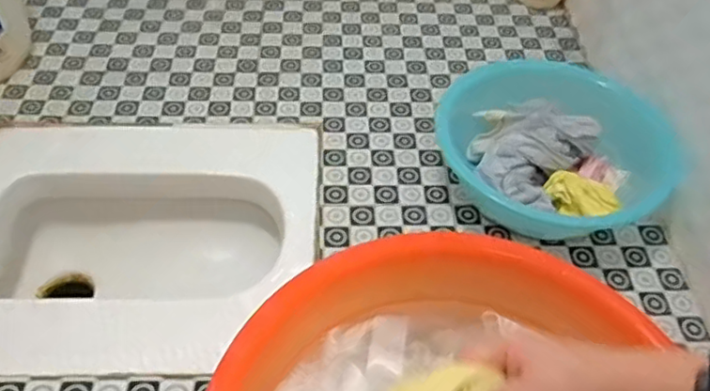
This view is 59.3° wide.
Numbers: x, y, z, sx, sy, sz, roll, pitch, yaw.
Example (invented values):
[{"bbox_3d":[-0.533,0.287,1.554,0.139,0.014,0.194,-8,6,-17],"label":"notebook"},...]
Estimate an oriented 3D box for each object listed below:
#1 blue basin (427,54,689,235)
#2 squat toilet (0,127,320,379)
[{"bbox_3d":[0.258,-0.050,0.841,0.288,0.112,0.274,2,49,-3],"label":"blue basin"},{"bbox_3d":[-0.290,0.095,0.859,0.467,0.165,0.374,0,49,-5],"label":"squat toilet"}]

